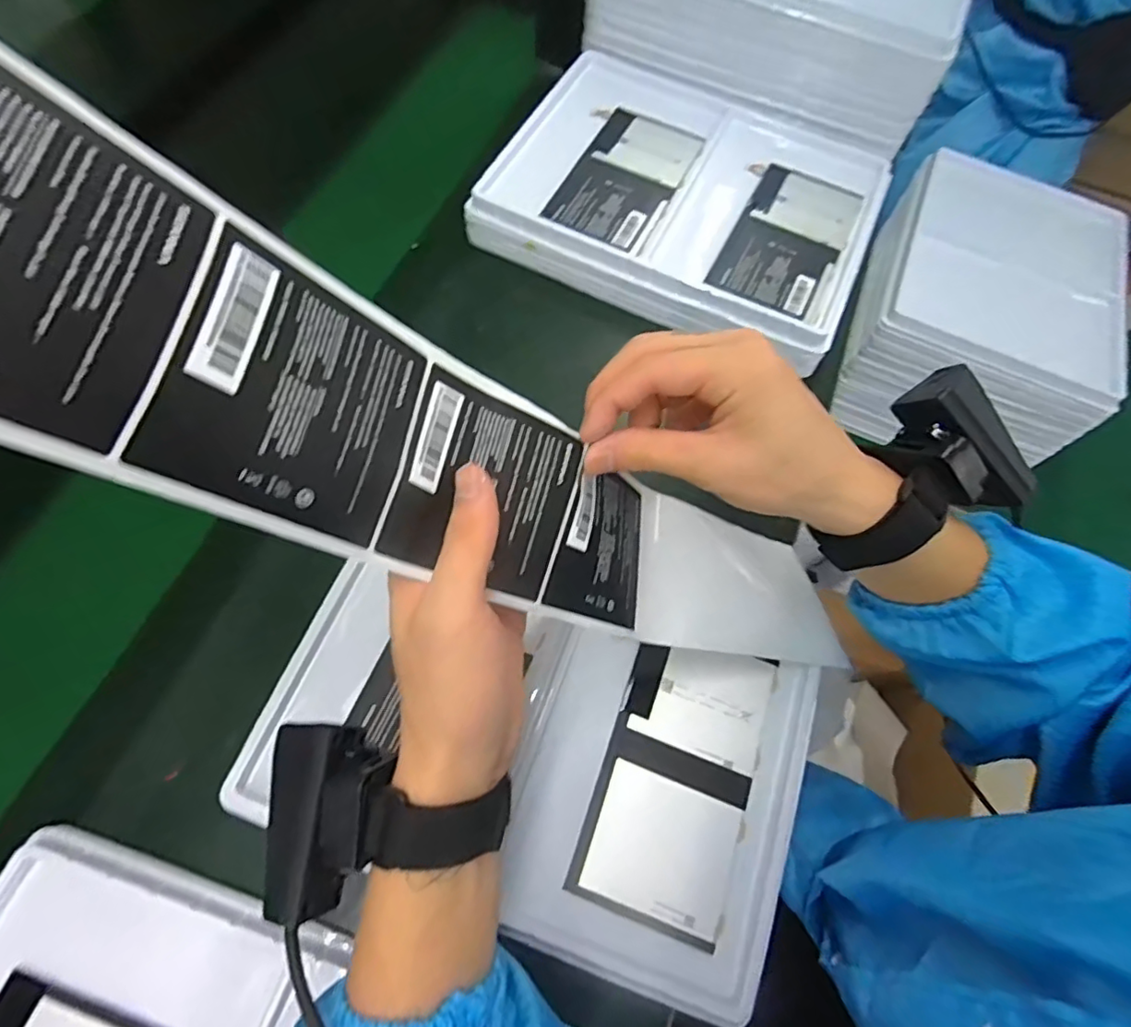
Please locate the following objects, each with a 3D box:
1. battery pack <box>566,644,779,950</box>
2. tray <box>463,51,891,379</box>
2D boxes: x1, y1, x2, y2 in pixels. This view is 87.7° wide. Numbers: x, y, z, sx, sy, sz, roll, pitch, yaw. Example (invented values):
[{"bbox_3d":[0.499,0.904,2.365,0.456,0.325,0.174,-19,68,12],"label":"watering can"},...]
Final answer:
[{"bbox_3d":[0.072,0.163,0.371,0.089,0.005,0.164,20,67,6],"label":"battery pack"},{"bbox_3d":[0.109,-0.285,0.539,0.328,0.046,0.252,24,67,8],"label":"tray"}]

